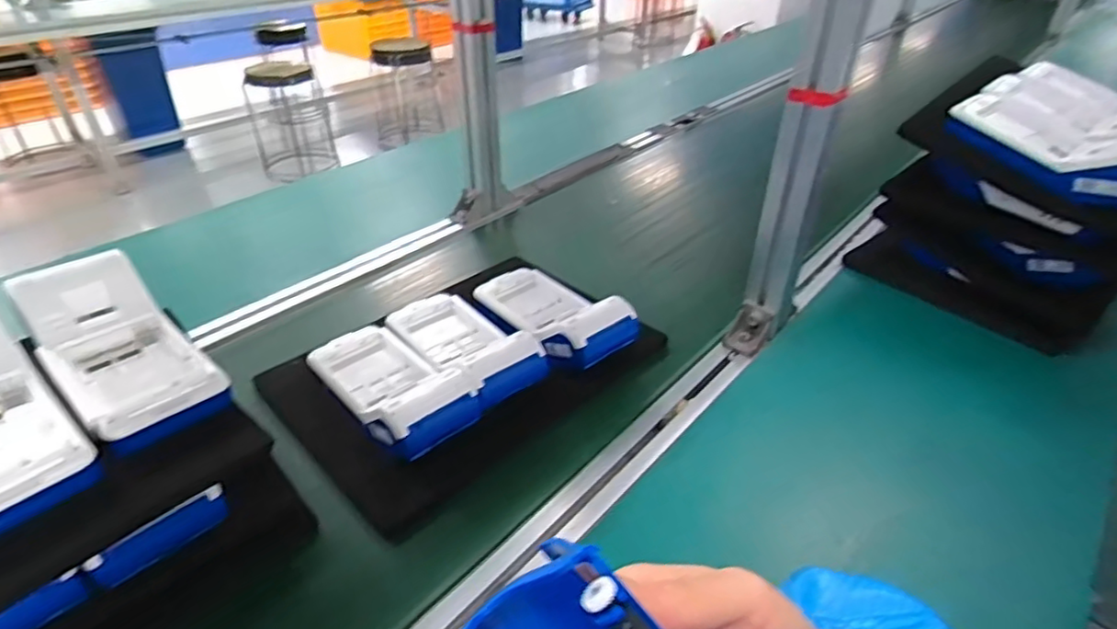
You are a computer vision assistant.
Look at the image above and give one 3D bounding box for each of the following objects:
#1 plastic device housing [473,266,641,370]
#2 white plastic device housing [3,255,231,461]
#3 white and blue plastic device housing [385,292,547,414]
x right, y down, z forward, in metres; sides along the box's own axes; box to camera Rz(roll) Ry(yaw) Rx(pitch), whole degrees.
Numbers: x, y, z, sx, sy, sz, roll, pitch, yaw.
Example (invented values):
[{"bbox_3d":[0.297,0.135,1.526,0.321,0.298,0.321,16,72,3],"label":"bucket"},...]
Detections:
[{"bbox_3d":[-0.008,0.000,0.655,0.102,0.050,0.196,-21,27,-27],"label":"plastic device housing"},{"bbox_3d":[-0.311,0.020,0.429,0.172,0.053,0.082,28,44,32],"label":"white plastic device housing"},{"bbox_3d":[-0.095,0.029,0.607,0.091,0.039,0.190,-24,29,-30],"label":"white and blue plastic device housing"}]

